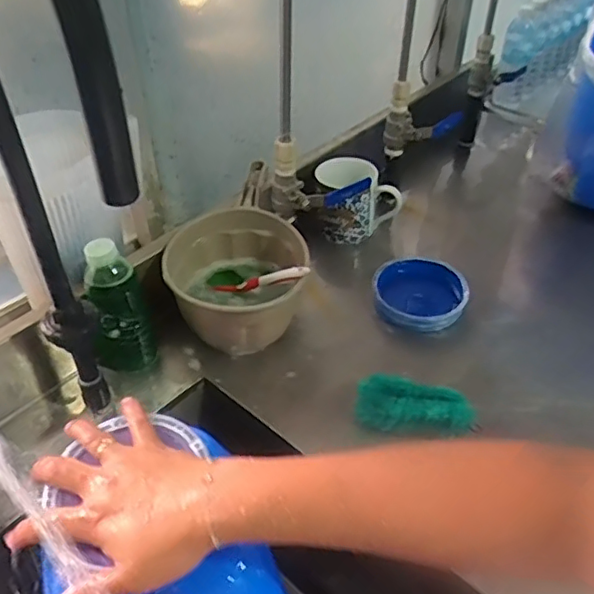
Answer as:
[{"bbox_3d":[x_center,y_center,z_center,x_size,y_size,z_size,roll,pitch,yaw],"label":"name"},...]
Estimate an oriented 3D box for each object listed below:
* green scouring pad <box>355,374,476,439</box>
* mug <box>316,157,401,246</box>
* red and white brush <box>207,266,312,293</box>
[{"bbox_3d":[0.128,0.123,0.643,0.120,0.046,0.059,12,43,14],"label":"green scouring pad"},{"bbox_3d":[0.089,-0.142,0.876,0.111,0.108,0.076,-1,42,-1],"label":"mug"},{"bbox_3d":[-0.047,-0.018,0.713,0.152,0.017,0.012,-12,29,41],"label":"red and white brush"}]

